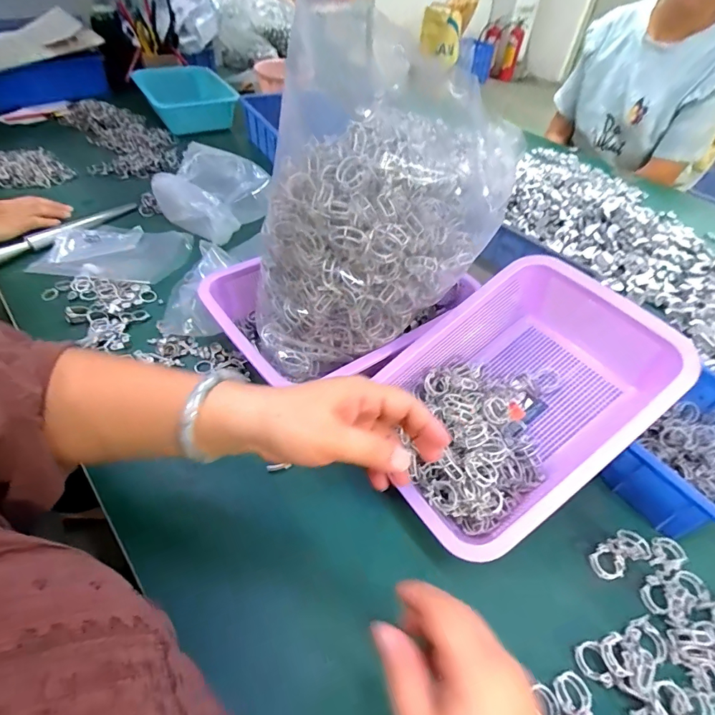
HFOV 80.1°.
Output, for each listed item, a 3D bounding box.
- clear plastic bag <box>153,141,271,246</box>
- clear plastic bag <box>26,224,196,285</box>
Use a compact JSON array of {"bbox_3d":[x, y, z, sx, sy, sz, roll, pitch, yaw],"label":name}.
[{"bbox_3d":[-0.232,-0.270,0.704,0.153,0.093,0.161,25,50,18],"label":"clear plastic bag"},{"bbox_3d":[-0.360,-0.156,0.633,0.199,0.015,0.125,6,47,1],"label":"clear plastic bag"}]

